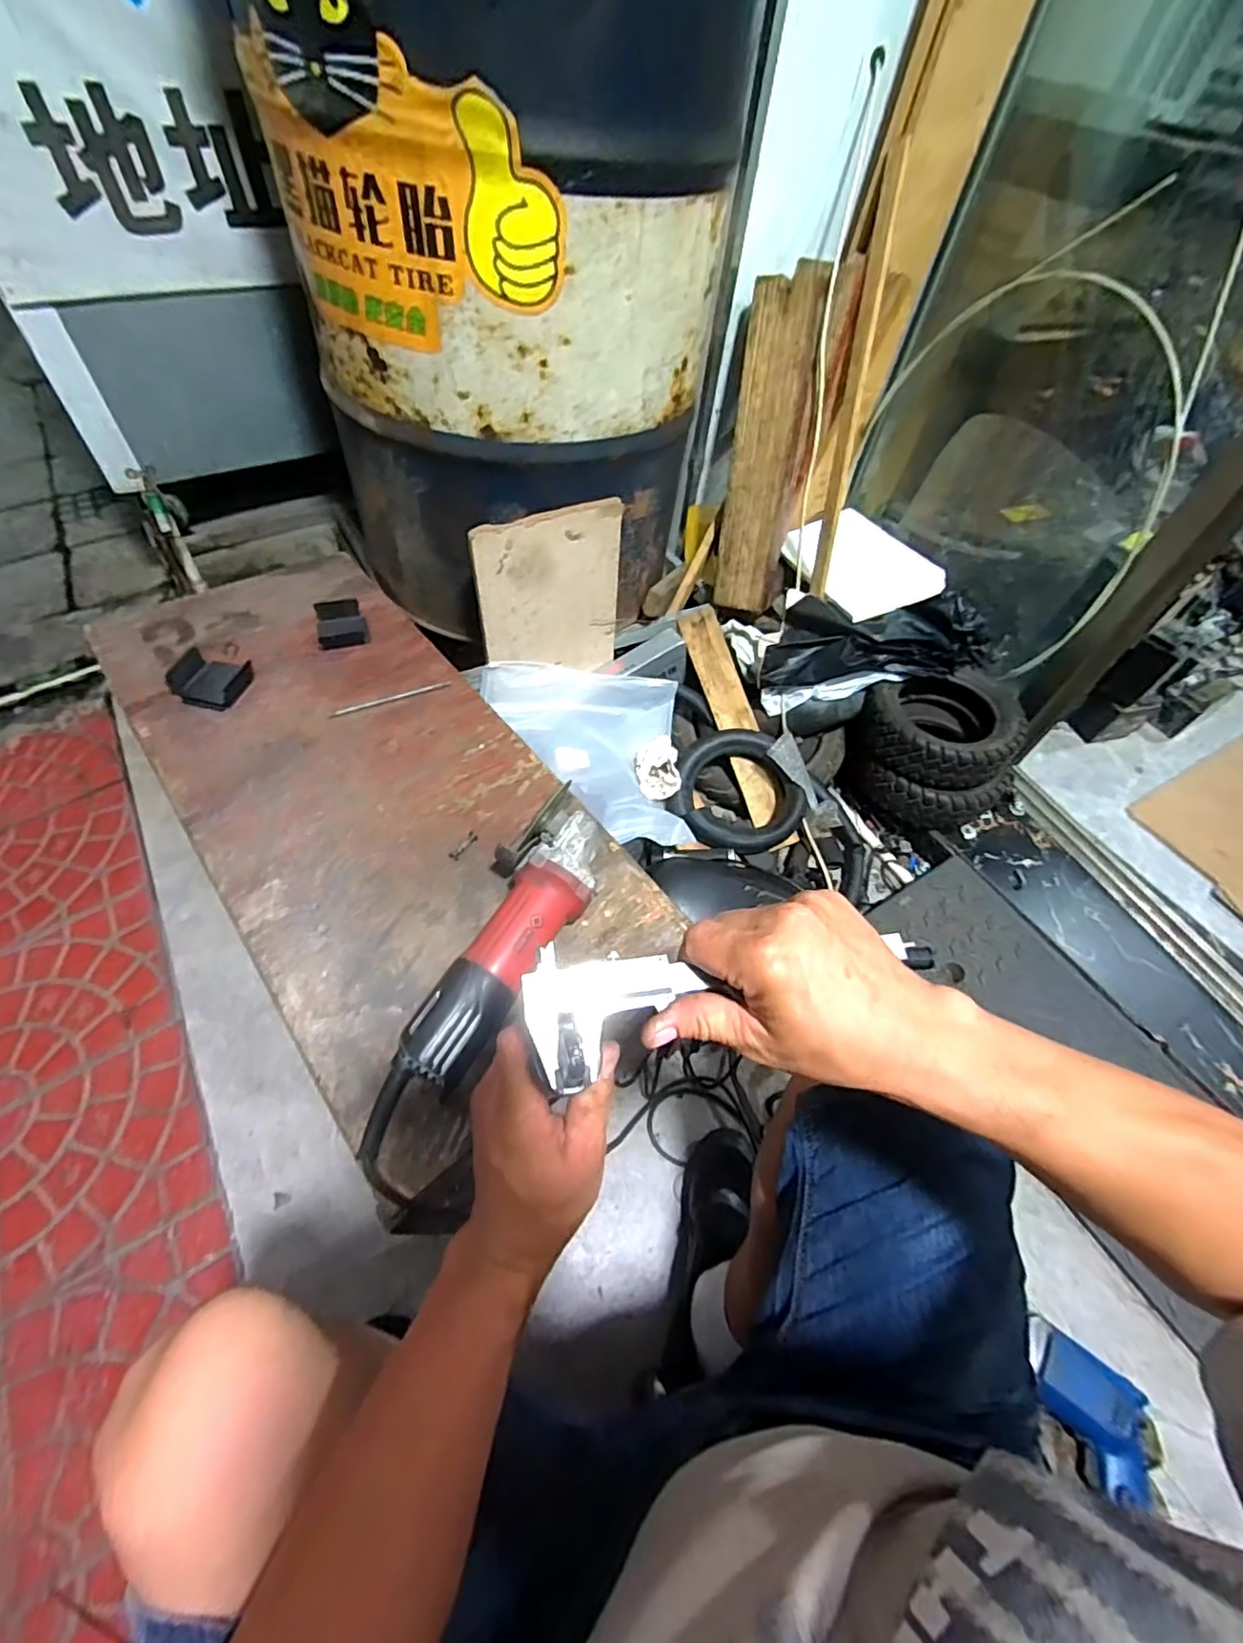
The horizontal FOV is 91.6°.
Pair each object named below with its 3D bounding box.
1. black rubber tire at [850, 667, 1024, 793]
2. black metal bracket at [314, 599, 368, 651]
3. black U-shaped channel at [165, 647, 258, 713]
[{"bbox_3d":[0.552,-0.160,1.058,0.216,0.102,0.234,-23,60,-22],"label":"black rubber tire"},{"bbox_3d":[-0.370,-0.260,0.797,0.059,0.028,0.066,-14,57,-16],"label":"black metal bracket"},{"bbox_3d":[-0.490,-0.170,0.718,0.076,0.032,0.069,16,54,4],"label":"black U-shaped channel"}]

